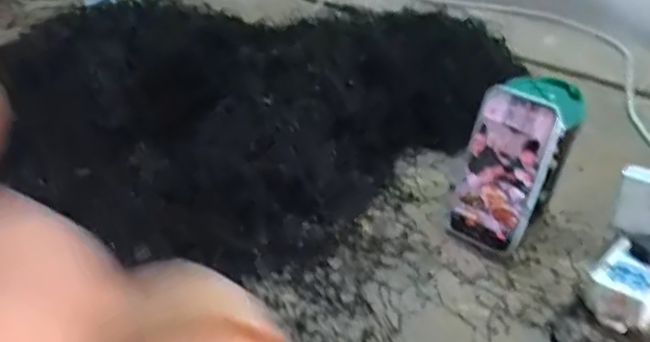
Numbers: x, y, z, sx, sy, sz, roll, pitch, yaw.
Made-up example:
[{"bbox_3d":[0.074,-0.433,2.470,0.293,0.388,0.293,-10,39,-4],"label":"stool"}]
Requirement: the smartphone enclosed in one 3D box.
[{"bbox_3d":[0.177,0.002,0.669,0.078,0.157,0.012,29,23,31],"label":"smartphone"}]

